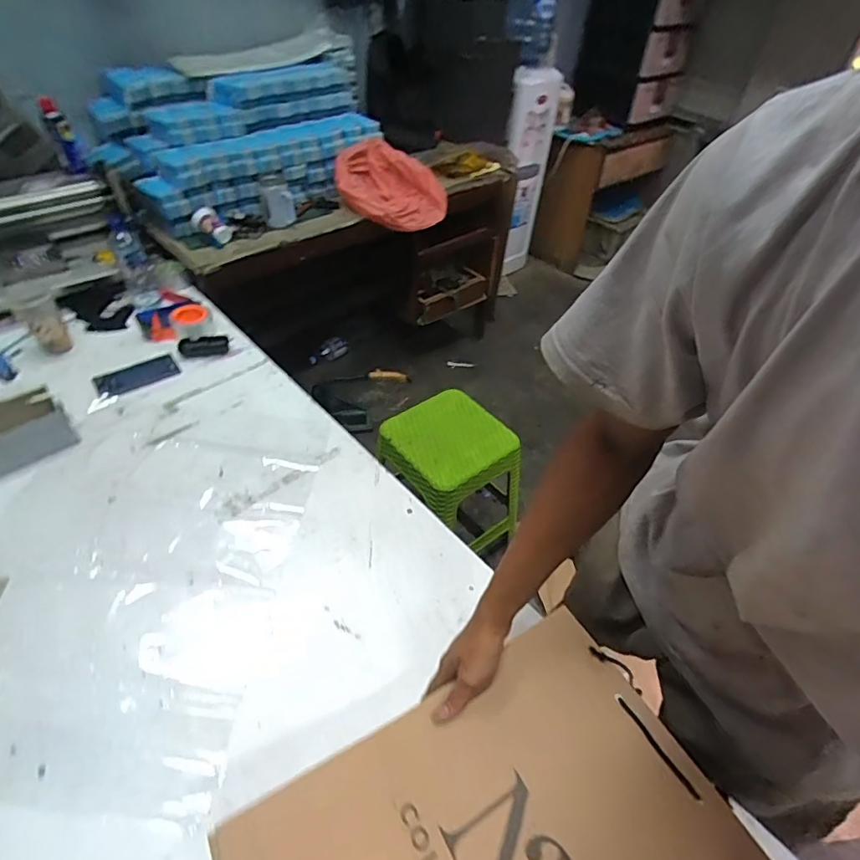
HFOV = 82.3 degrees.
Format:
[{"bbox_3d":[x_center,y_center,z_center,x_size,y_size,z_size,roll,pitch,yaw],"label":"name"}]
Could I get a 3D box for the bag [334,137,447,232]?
[{"bbox_3d":[-0.118,-0.772,1.567,0.342,0.164,0.251,-8,47,-11],"label":"bag"}]

